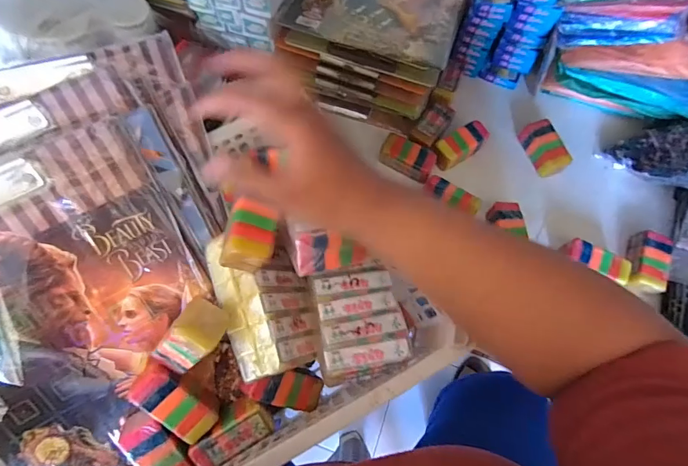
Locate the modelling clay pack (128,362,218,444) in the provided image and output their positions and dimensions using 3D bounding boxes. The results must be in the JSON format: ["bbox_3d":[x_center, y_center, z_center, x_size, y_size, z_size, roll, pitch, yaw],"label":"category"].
[{"bbox_3d":[-0.157,0.159,0.358,0.036,0.013,0.084,-42,110,-14],"label":"modelling clay pack"}]

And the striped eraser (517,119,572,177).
[{"bbox_3d":[0.307,-0.131,0.587,0.041,0.031,0.084,-20,73,-8],"label":"striped eraser"}]

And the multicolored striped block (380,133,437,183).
[{"bbox_3d":[0.093,-0.109,0.568,0.080,0.032,0.047,25,73,7],"label":"multicolored striped block"}]

